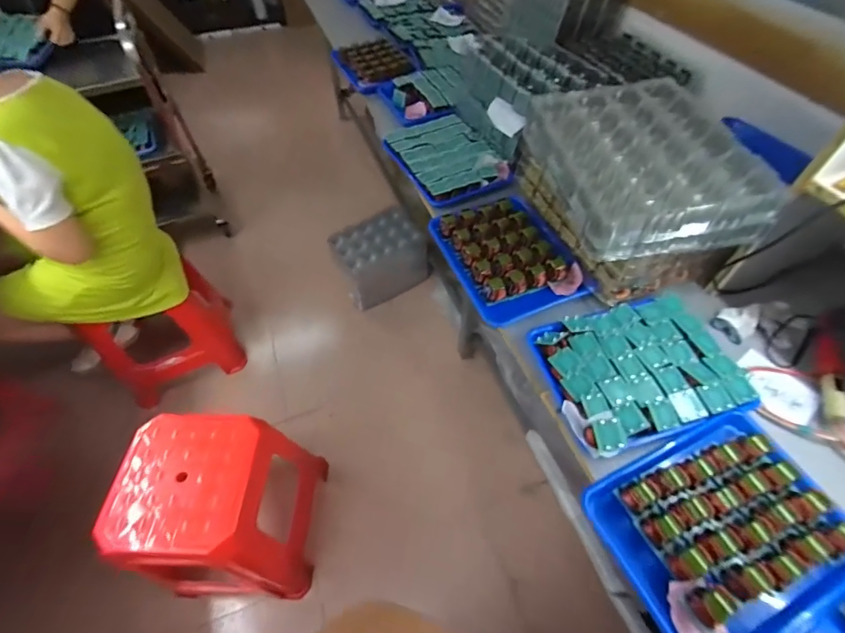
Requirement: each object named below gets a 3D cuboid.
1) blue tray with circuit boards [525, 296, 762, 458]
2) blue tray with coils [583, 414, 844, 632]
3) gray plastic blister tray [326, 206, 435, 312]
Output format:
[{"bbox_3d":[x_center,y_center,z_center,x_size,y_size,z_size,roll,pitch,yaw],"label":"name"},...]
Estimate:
[{"bbox_3d":[0.383,0.079,0.732,0.337,0.040,0.251,-15,55,-9],"label":"blue tray with circuit boards"},{"bbox_3d":[0.429,0.304,0.593,0.328,0.048,0.251,-21,56,-14],"label":"blue tray with coils"},{"bbox_3d":[-0.177,-0.239,1.739,0.354,0.214,0.285,-28,58,-18],"label":"gray plastic blister tray"}]

